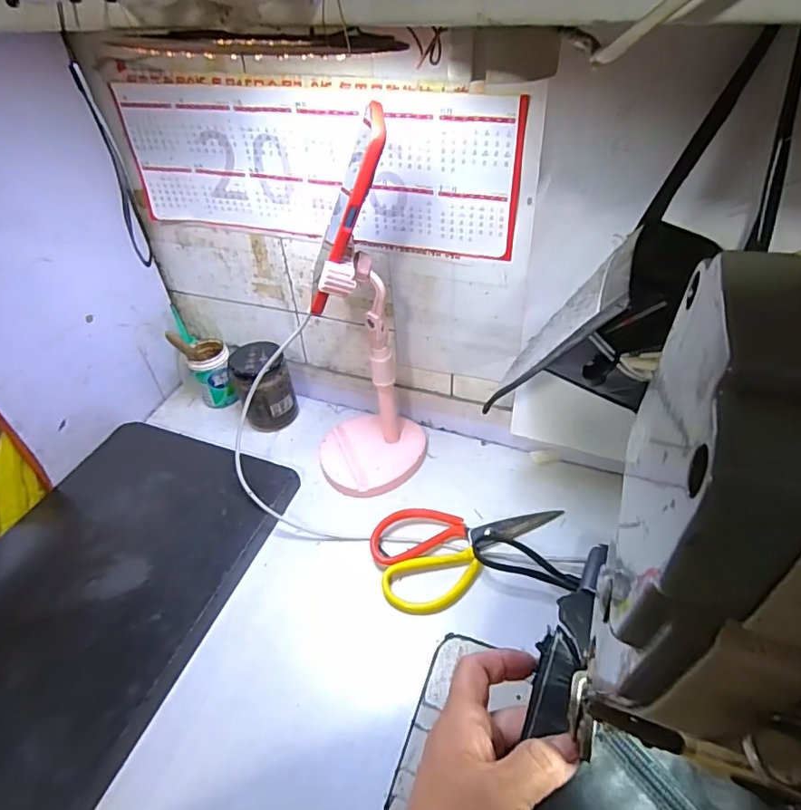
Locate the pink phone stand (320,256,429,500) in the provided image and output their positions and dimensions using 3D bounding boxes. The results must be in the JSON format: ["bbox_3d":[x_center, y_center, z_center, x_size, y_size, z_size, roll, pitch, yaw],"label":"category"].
[{"bbox_3d":[-0.039,-0.034,0.538,0.126,0.267,0.111,-27,47,-23],"label":"pink phone stand"}]

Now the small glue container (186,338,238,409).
[{"bbox_3d":[-0.249,-0.042,0.687,0.049,0.082,0.047,-21,45,-17],"label":"small glue container"}]

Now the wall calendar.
[{"bbox_3d":[-0.097,-0.236,0.503,0.416,0.147,0.012,14,45,19],"label":"wall calendar"}]

